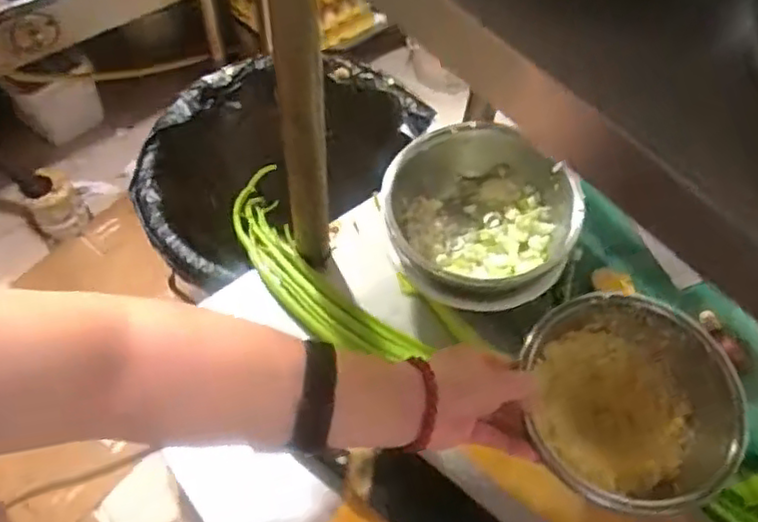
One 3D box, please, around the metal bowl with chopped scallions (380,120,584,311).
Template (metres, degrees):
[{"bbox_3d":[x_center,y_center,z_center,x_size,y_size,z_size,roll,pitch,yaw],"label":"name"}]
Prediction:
[{"bbox_3d":[0.101,-0.043,0.690,0.190,0.078,0.199,-15,60,-12],"label":"metal bowl with chopped scallions"}]

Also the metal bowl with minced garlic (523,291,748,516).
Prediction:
[{"bbox_3d":[0.211,0.121,0.546,0.165,0.076,0.167,1,58,-2],"label":"metal bowl with minced garlic"}]

